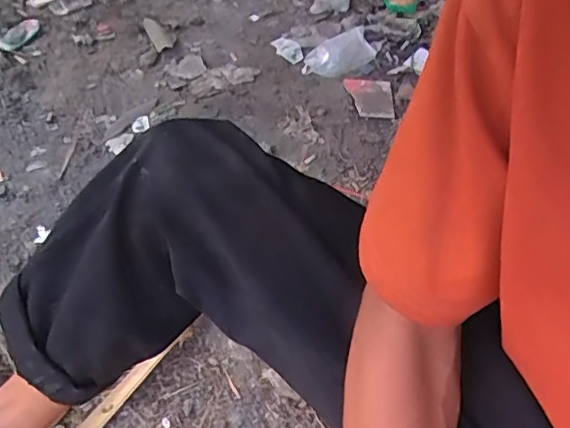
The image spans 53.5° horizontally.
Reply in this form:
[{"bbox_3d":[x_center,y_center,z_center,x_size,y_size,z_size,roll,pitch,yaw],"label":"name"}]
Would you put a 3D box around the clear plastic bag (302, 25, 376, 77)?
[{"bbox_3d":[0.129,-0.376,1.312,0.114,0.036,0.203,34,54,31],"label":"clear plastic bag"}]

